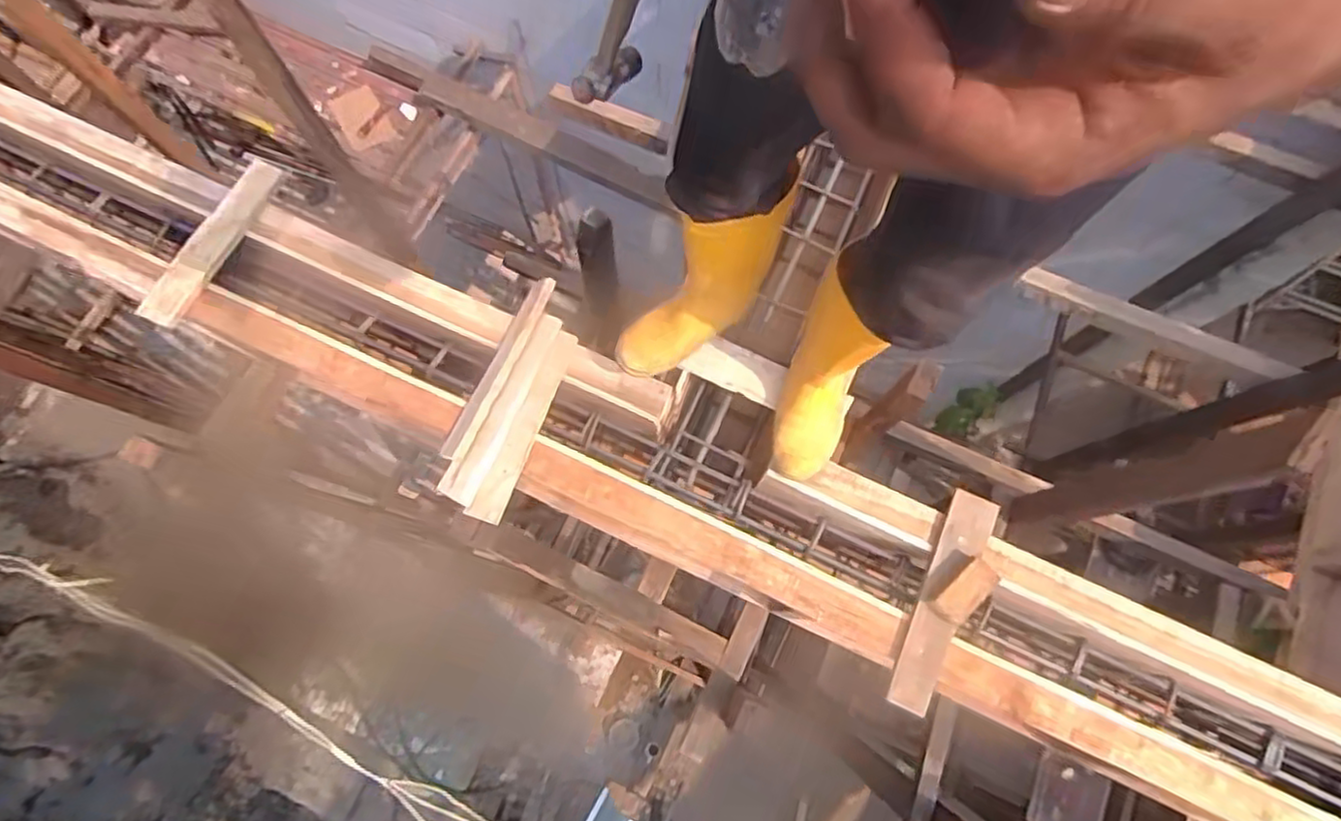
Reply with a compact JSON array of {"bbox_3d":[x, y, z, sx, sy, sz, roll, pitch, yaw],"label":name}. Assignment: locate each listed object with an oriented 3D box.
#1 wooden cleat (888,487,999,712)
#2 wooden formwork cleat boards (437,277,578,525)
[{"bbox_3d":[0.426,0.293,1.084,0.068,0.028,0.351,25,75,6],"label":"wooden cleat"},{"bbox_3d":[-0.268,-0.025,1.157,0.127,0.050,0.395,21,75,5],"label":"wooden formwork cleat boards"}]

